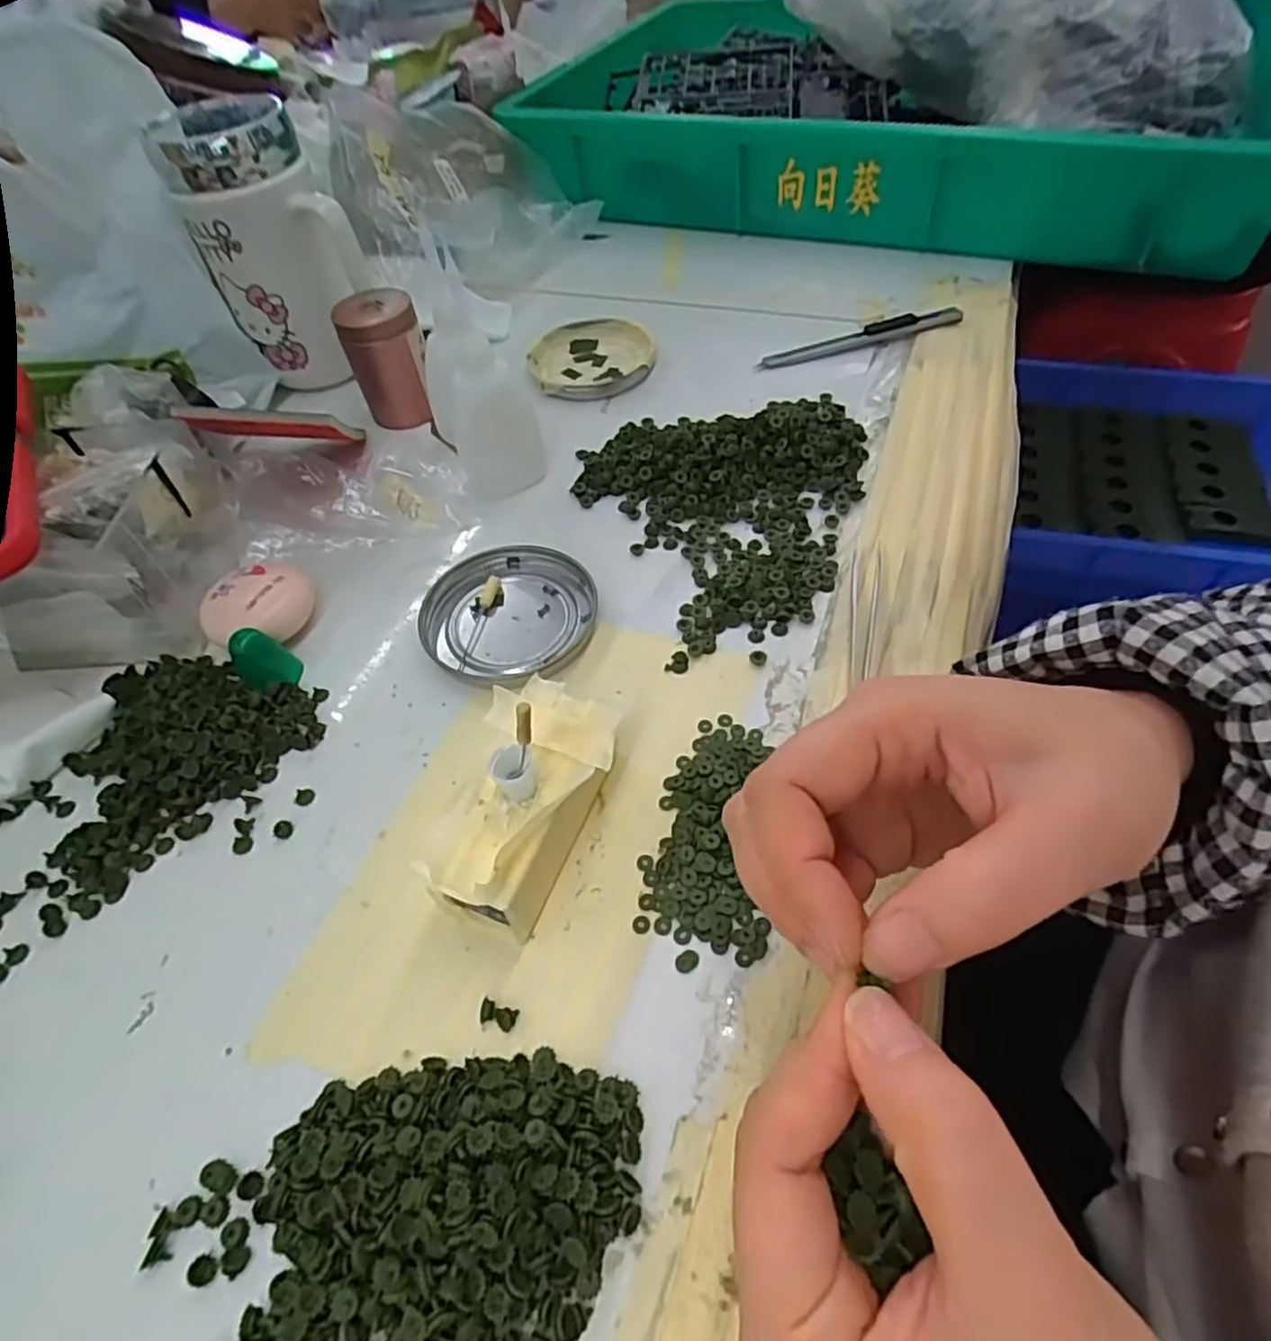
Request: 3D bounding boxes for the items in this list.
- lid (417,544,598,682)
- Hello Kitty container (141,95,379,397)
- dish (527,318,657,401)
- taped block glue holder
[{"bbox_3d":[-0.057,-0.028,0.325,0.073,0.010,0.073,-3,53,3],"label":"lid"},{"bbox_3d":[-0.212,-0.246,0.416,0.077,0.130,0.087,-31,56,-17],"label":"Hello Kitty container"},{"bbox_3d":[-0.029,-0.201,0.454,0.077,0.012,0.079,-3,53,3],"label":"dish"},{"bbox_3d":[-0.037,0.048,0.249,0.047,0.036,0.085,14,55,15],"label":"taped block glue holder"}]

